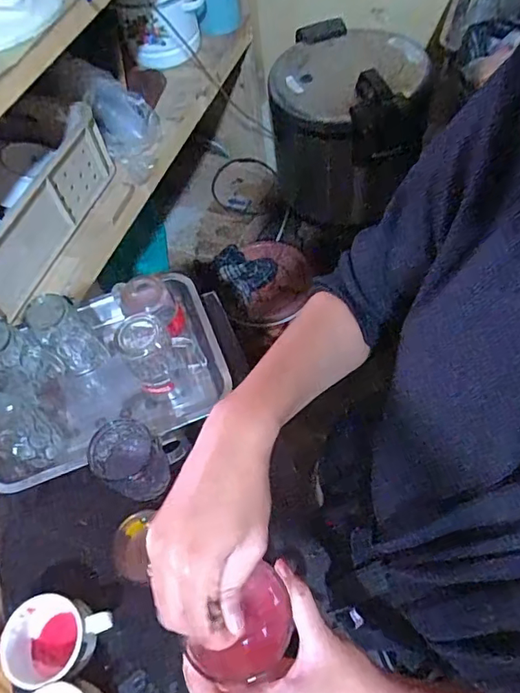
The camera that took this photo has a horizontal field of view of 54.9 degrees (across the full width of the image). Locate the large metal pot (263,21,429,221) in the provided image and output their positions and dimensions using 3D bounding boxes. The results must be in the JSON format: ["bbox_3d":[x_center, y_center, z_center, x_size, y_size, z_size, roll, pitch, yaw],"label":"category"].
[{"bbox_3d":[0.210,-0.560,1.259,0.329,0.313,0.410,6,61,8],"label":"large metal pot"}]

